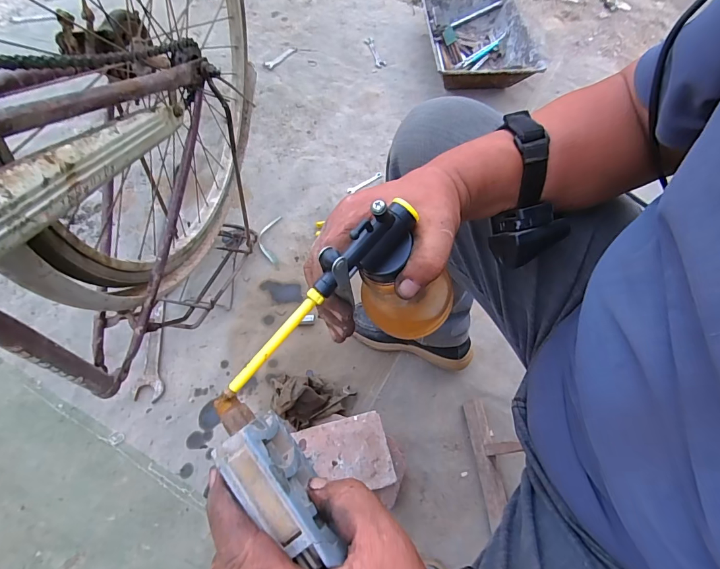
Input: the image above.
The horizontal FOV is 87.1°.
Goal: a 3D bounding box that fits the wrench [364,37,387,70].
[{"bbox_3d":[0.049,-0.788,1.282,0.036,0.008,0.180,-11,63,-10],"label":"wrench"}]

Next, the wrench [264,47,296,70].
[{"bbox_3d":[-0.260,-0.739,1.232,0.033,0.004,0.149,34,64,14],"label":"wrench"}]

